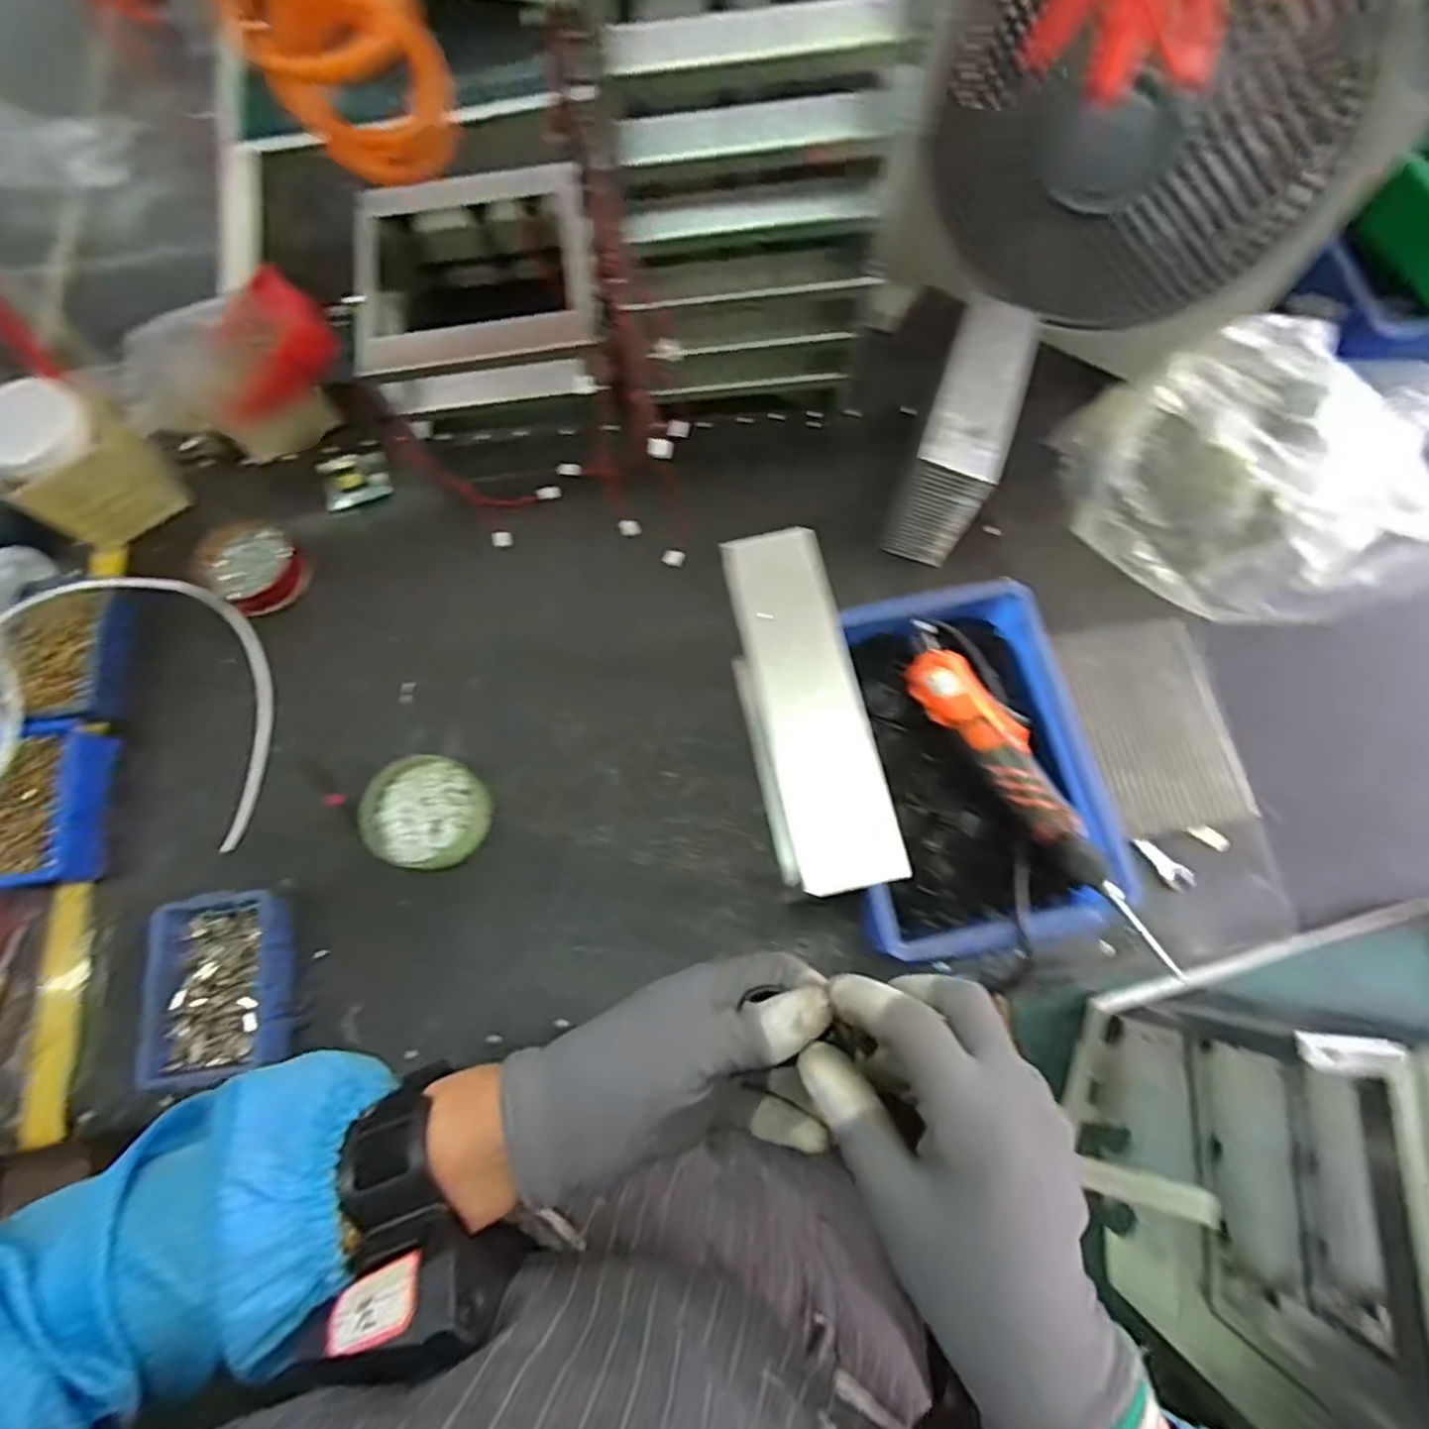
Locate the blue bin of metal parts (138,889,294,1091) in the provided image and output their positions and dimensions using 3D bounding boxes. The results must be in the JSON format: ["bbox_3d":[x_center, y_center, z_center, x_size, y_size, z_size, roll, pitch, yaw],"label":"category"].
[{"bbox_3d":[-0.419,0.228,0.586,0.104,0.065,0.144,-14,75,-2],"label":"blue bin of metal parts"}]

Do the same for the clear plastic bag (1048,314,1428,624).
[{"bbox_3d":[0.494,-0.230,0.649,0.322,0.136,0.231,26,77,9],"label":"clear plastic bag"}]

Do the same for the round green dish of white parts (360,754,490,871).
[{"bbox_3d":[-0.262,0.090,0.636,0.100,0.058,0.097,-1,75,2],"label":"round green dish of white parts"}]

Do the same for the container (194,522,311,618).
[{"bbox_3d":[-0.479,-0.154,0.718,0.091,0.030,0.087,-1,75,2],"label":"container"}]

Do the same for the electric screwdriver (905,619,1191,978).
[{"bbox_3d":[0.259,0.059,0.569,0.051,0.038,0.316,-32,76,-6],"label":"electric screwdriver"}]

